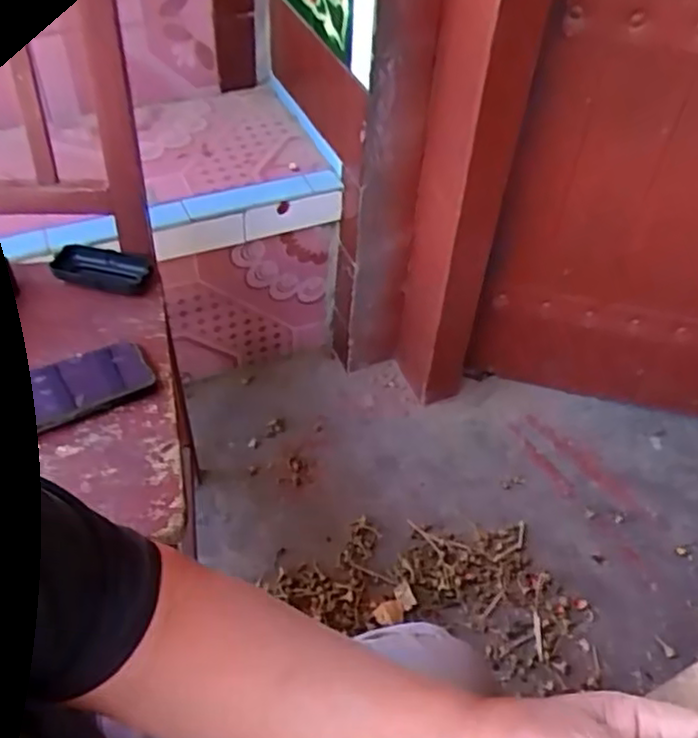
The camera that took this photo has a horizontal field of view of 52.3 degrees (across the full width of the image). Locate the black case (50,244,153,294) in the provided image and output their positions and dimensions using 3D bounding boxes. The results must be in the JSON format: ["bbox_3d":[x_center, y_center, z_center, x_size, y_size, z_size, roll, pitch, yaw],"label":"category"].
[{"bbox_3d":[-0.277,-0.115,0.802,0.114,0.023,0.048,12,47,8],"label":"black case"}]

